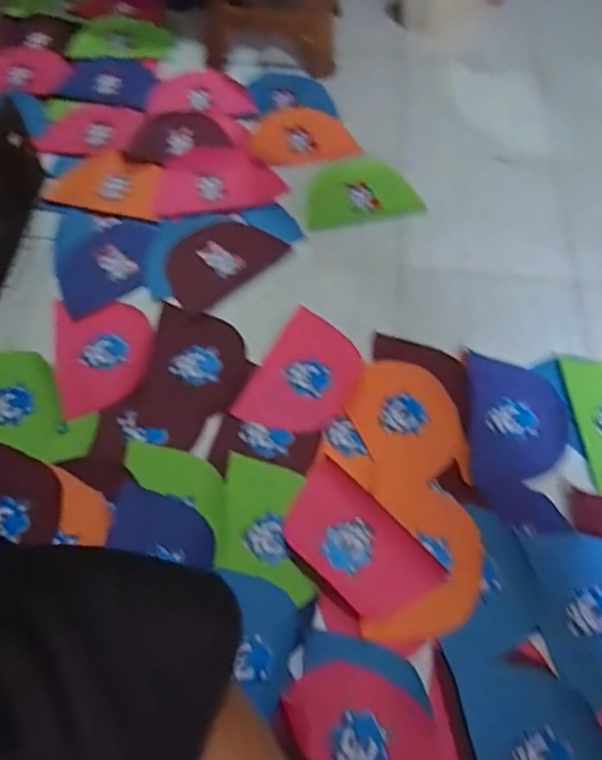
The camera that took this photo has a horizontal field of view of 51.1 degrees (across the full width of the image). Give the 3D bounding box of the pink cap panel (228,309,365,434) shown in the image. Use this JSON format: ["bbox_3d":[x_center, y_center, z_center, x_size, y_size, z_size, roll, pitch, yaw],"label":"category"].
[{"bbox_3d":[0.014,-0.006,1.273,0.191,0.008,0.276,26,63,14],"label":"pink cap panel"}]

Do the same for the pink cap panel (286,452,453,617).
[{"bbox_3d":[0.094,0.286,1.100,0.168,0.015,0.280,-39,67,-20],"label":"pink cap panel"}]

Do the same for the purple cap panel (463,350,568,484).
[{"bbox_3d":[0.430,0.077,1.248,0.189,0.017,0.268,4,60,2],"label":"purple cap panel"}]

